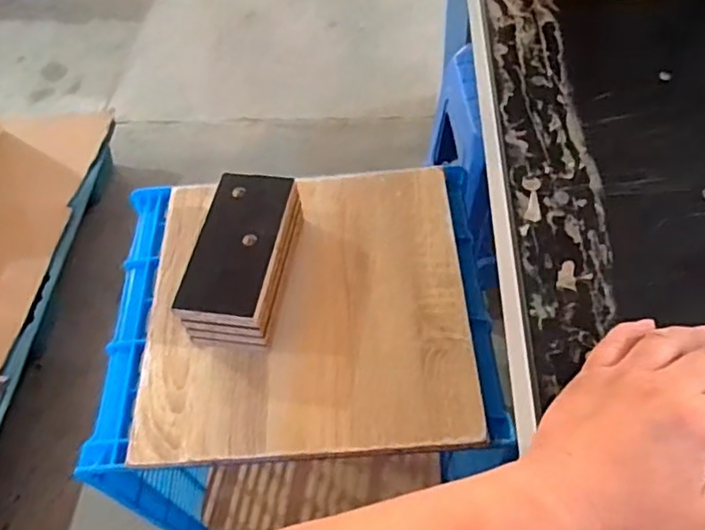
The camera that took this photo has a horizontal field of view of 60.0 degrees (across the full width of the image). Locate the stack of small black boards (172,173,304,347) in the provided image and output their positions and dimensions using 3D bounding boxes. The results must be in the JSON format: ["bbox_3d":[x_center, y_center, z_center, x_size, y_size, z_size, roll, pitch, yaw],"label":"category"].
[{"bbox_3d":[-0.122,-0.008,0.682,0.099,0.072,0.194,6,57,9],"label":"stack of small black boards"}]

